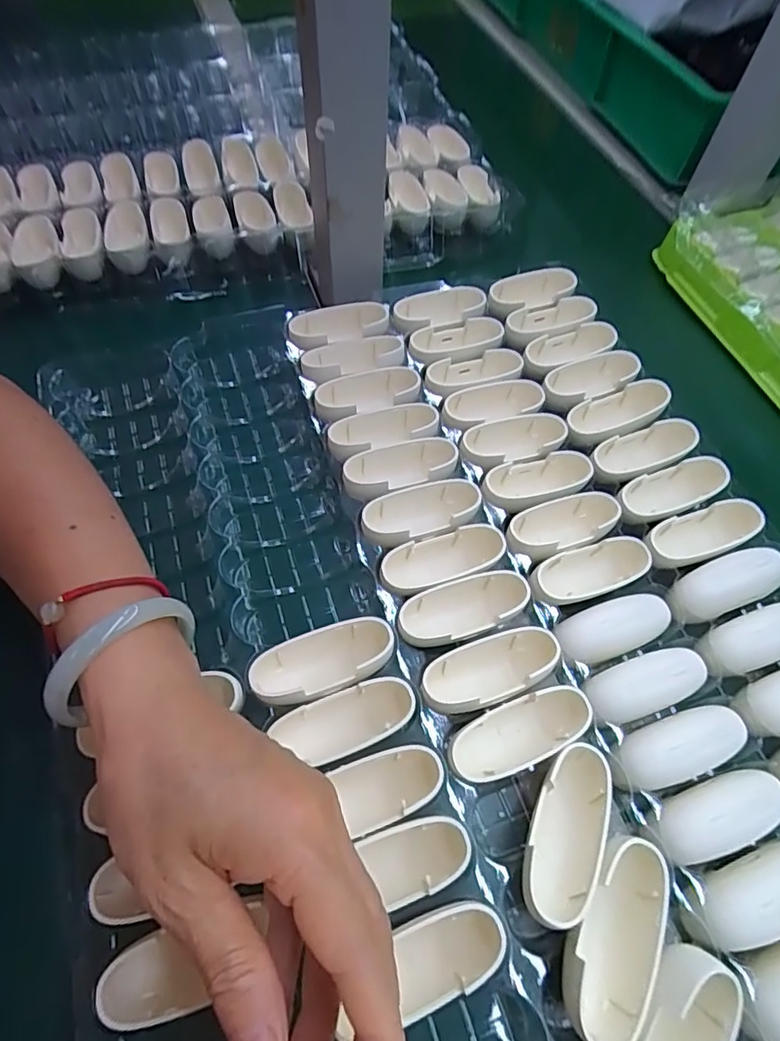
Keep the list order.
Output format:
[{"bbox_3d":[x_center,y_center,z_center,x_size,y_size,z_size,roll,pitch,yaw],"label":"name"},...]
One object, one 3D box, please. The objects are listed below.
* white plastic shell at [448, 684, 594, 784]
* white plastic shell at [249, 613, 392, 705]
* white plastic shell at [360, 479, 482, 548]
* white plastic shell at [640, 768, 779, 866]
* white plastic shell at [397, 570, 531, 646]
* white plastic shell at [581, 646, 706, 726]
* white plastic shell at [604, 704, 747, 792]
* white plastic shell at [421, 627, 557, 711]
[{"bbox_3d":[0.059,0.099,0.250,0.069,0.021,0.026,-20,63,-14],"label":"white plastic shell"},{"bbox_3d":[-0.032,0.071,0.264,0.067,0.026,0.028,-16,62,-11],"label":"white plastic shell"},{"bbox_3d":[0.018,0.000,0.309,0.069,0.024,0.031,-20,63,-13],"label":"white plastic shell"},{"bbox_3d":[0.145,0.134,0.242,0.071,0.018,0.027,-16,62,-12],"label":"white plastic shell"},{"bbox_3d":[0.037,0.046,0.278,0.067,0.020,0.028,-14,62,-10],"label":"white plastic shell"},{"bbox_3d":[0.126,0.080,0.263,0.063,0.012,0.025,-16,62,-11],"label":"white plastic shell"},{"bbox_3d":[0.134,0.105,0.250,0.073,0.010,0.026,-15,62,-11],"label":"white plastic shell"},{"bbox_3d":[0.051,0.075,0.267,0.073,0.024,0.029,-15,62,-11],"label":"white plastic shell"}]

